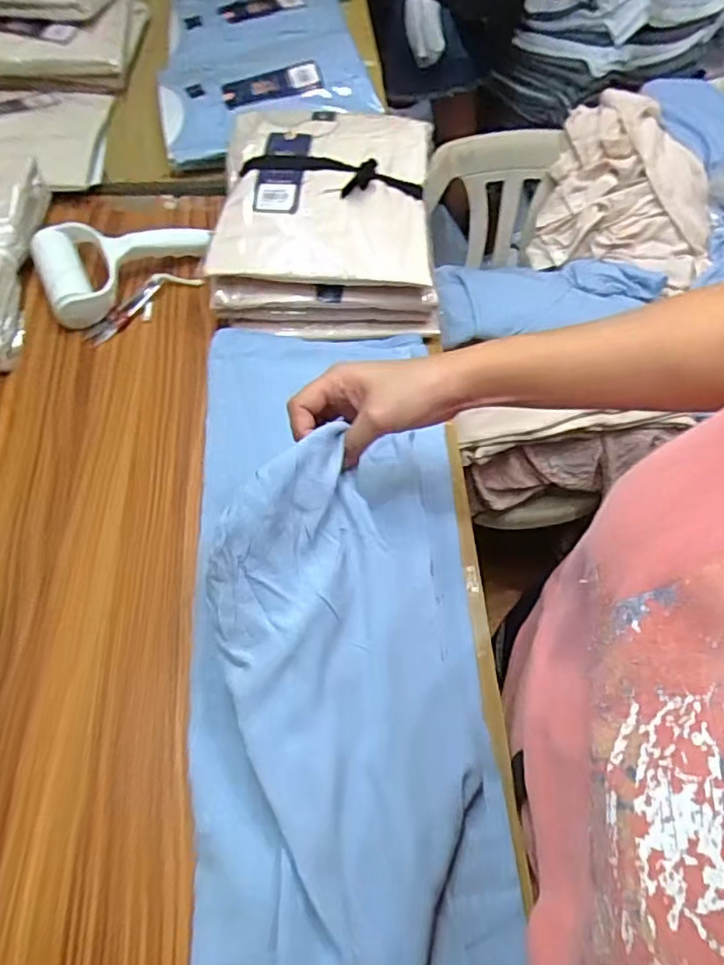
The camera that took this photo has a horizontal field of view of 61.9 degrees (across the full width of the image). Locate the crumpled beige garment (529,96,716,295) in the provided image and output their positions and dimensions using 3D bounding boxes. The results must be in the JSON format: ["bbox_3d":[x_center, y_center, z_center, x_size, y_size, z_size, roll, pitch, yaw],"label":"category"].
[{"bbox_3d":[0.445,-0.465,0.987,0.277,0.172,0.221,20,61,10],"label":"crumpled beige garment"}]

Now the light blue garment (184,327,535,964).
[{"bbox_3d":[-0.013,0.214,0.371,0.207,0.111,0.481,-9,72,-7],"label":"light blue garment"}]

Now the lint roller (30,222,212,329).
[{"bbox_3d":[-0.244,-0.232,0.626,0.170,0.042,0.112,-23,63,-15],"label":"lint roller"}]

